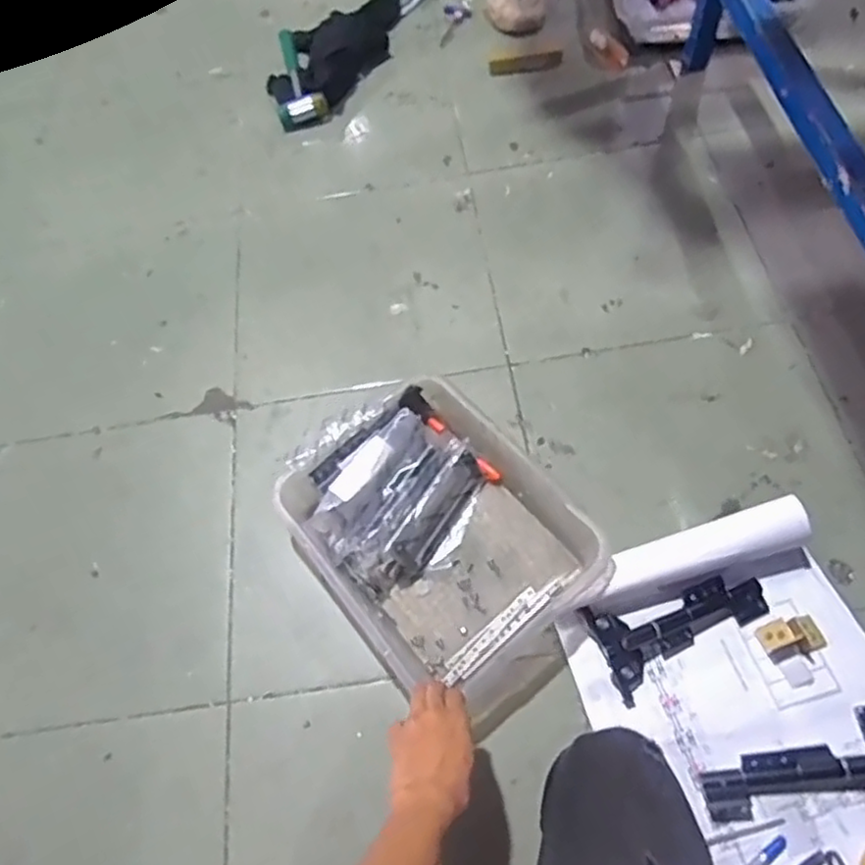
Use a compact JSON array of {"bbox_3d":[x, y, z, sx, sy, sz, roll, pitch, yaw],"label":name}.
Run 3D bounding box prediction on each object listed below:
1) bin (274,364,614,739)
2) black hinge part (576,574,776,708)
[{"bbox_3d":[0.013,0.130,0.795,0.275,0.091,0.368,-36,68,-17],"label":"bin"},{"bbox_3d":[0.286,0.214,0.766,0.202,0.034,0.101,-21,62,-6],"label":"black hinge part"}]

